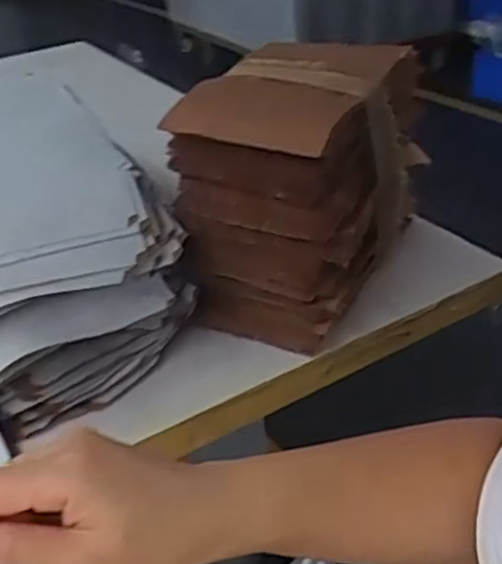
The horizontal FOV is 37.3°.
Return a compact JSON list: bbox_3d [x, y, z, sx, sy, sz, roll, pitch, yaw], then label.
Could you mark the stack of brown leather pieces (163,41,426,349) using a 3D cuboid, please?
[{"bbox_3d":[0.044,-0.077,0.663,0.156,0.213,0.196,17,38,29],"label":"stack of brown leather pieces"}]

